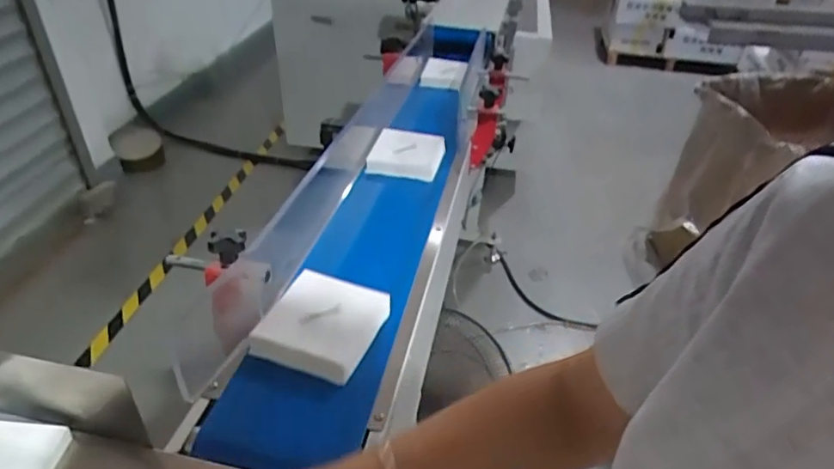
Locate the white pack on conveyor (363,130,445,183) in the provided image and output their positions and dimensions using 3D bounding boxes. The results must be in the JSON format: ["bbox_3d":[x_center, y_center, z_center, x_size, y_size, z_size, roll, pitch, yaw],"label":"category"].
[{"bbox_3d":[-0.018,-0.140,0.961,0.121,0.040,0.111,8,37,7],"label":"white pack on conveyor"}]

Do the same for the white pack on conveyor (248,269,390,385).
[{"bbox_3d":[-0.107,0.103,0.628,0.116,0.033,0.123,16,38,17],"label":"white pack on conveyor"}]

